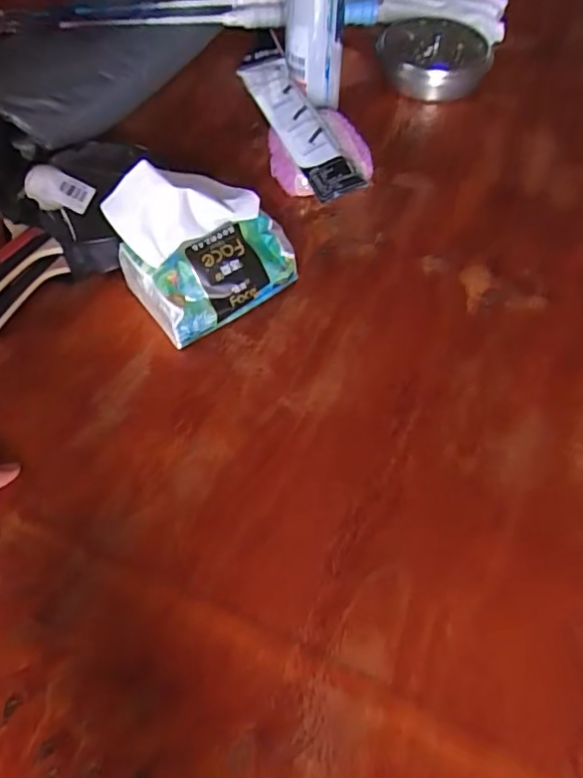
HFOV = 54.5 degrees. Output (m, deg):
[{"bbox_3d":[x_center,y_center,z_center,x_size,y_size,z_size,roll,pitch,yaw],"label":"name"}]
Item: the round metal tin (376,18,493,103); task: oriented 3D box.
[{"bbox_3d":[0.184,-0.447,0.749,0.138,0.035,0.157,-7,57,-4],"label":"round metal tin"}]

